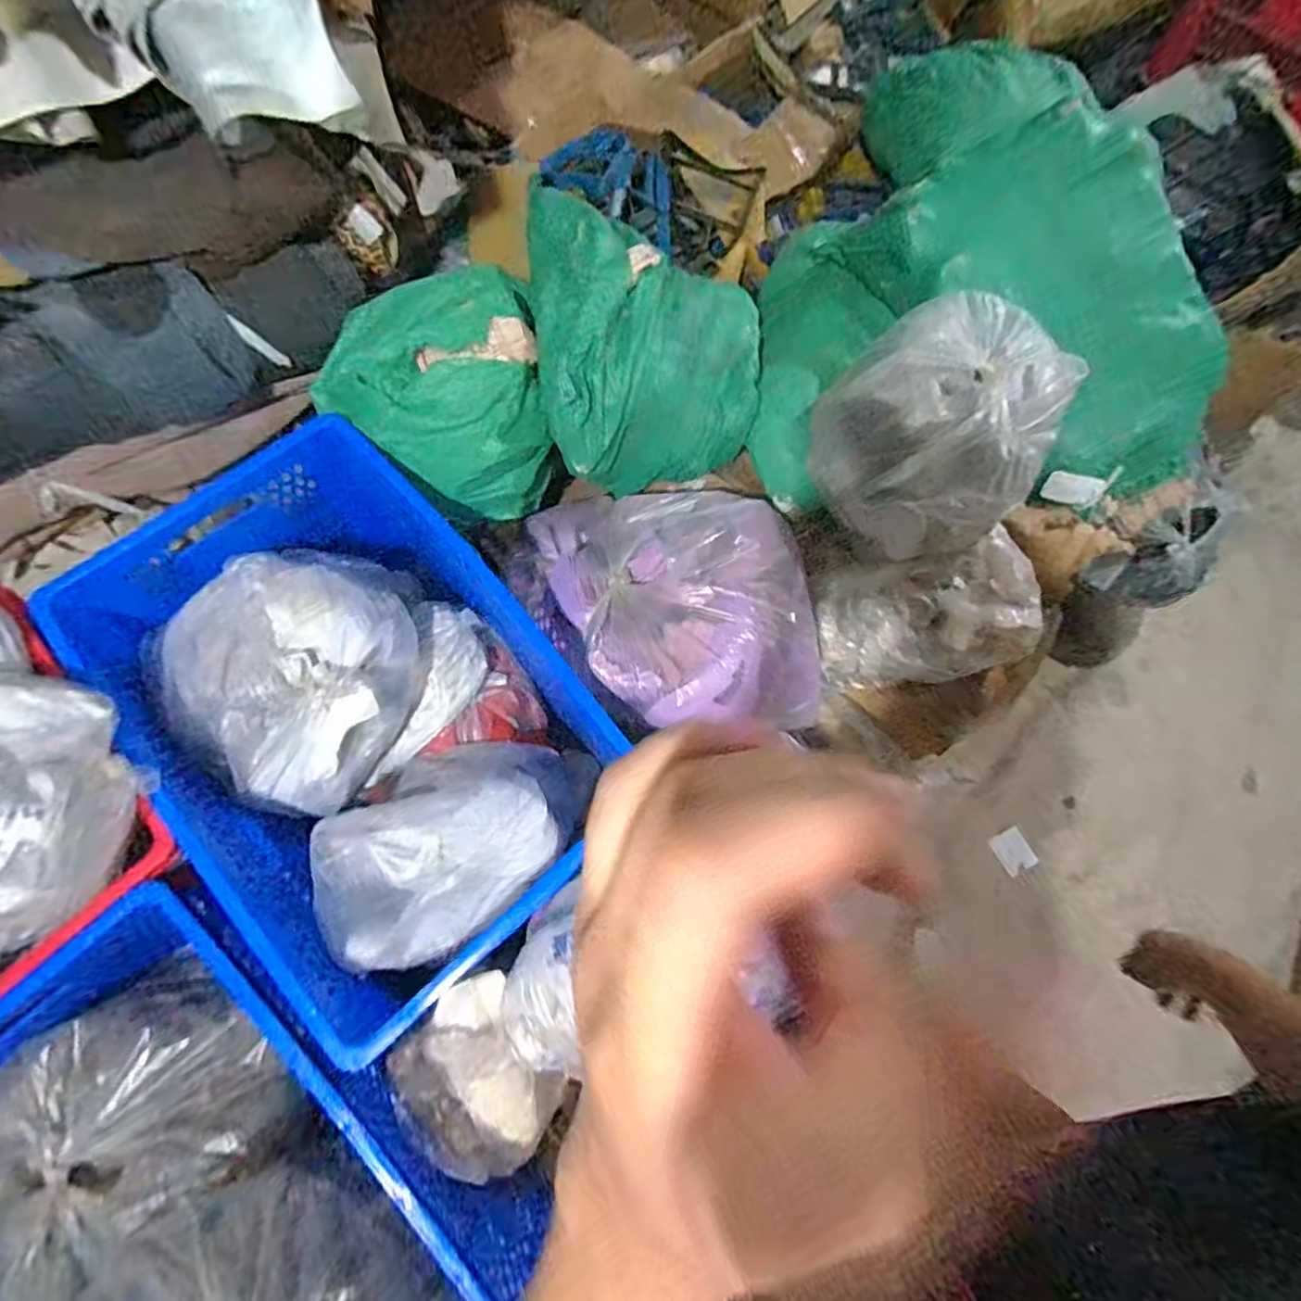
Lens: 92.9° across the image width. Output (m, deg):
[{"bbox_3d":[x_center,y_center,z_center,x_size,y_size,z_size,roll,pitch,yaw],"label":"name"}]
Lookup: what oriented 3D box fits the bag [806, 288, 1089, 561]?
[{"bbox_3d":[0.470,-0.376,1.026,0.353,0.248,0.382,-33,77,-11],"label":"bag"}]

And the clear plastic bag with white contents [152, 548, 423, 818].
[{"bbox_3d":[-0.542,0.009,0.940,0.336,0.203,0.356,34,75,8],"label":"clear plastic bag with white contents"}]

